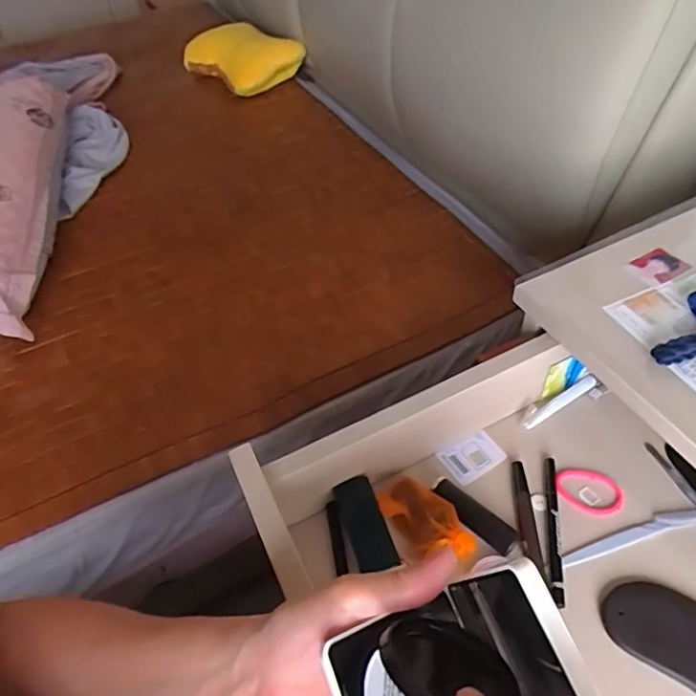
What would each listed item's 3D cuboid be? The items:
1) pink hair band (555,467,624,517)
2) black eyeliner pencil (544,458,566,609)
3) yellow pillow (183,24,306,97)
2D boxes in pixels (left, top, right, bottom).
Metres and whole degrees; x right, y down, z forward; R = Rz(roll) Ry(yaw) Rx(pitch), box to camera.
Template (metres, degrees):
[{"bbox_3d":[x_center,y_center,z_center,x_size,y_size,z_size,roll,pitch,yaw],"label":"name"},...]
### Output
[{"bbox_3d":[0.209,0.122,0.464,0.056,0.004,0.044,4,49,8],"label":"pink hair band"},{"bbox_3d":[0.169,0.147,0.441,0.009,0.006,0.123,6,50,10],"label":"black eyeliner pencil"},{"bbox_3d":[-0.260,-0.718,1.341,0.210,0.092,0.280,-33,54,-22],"label":"yellow pillow"}]

